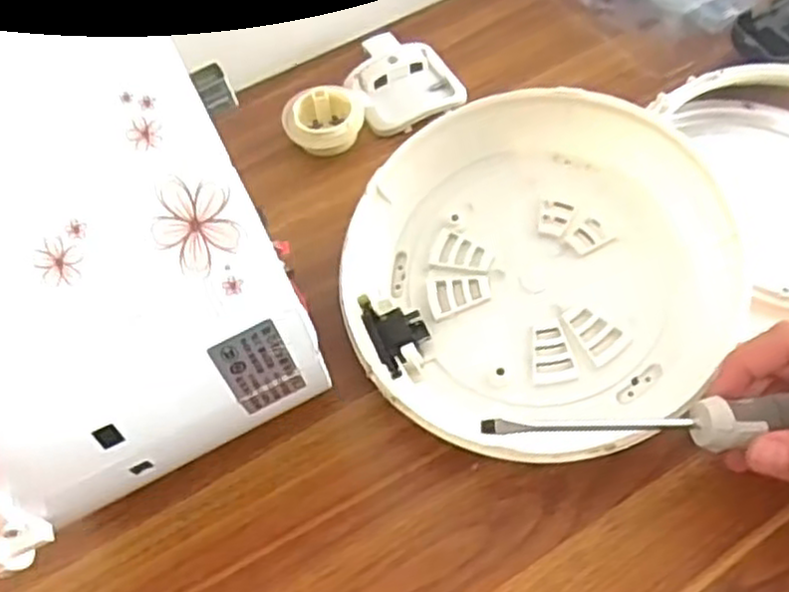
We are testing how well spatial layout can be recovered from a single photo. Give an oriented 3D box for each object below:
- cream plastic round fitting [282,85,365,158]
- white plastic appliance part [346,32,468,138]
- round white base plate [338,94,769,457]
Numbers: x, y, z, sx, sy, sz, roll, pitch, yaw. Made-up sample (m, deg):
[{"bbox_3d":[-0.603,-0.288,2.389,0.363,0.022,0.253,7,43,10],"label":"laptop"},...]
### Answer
[{"bbox_3d":[-0.047,-0.119,0.513,0.053,0.020,0.043,-21,58,-10],"label":"cream plastic round fitting"},{"bbox_3d":[0.005,-0.151,0.536,0.072,0.021,0.076,-26,59,-13],"label":"white plastic appliance part"},{"bbox_3d":[0.080,-0.016,0.413,0.201,0.063,0.196,-2,57,3],"label":"round white base plate"}]

